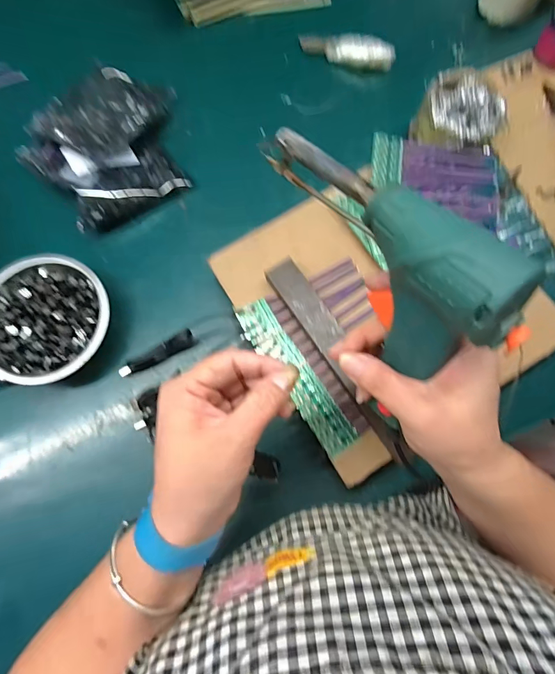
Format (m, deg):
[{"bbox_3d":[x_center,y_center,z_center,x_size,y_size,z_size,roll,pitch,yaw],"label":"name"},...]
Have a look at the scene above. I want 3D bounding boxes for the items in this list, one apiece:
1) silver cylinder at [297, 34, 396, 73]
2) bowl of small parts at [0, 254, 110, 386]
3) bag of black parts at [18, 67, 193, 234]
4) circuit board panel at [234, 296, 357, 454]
[{"bbox_3d":[0.085,-0.360,0.475,0.122,0.021,0.039,24,77,6],"label":"silver cylinder"},{"bbox_3d":[-0.231,-0.016,0.389,0.126,0.043,0.126,0,76,0],"label":"bowl of small parts"},{"bbox_3d":[-0.191,-0.224,0.437,0.186,0.046,0.177,-37,79,-8],"label":"bag of black parts"},{"bbox_3d":[0.015,0.033,0.357,0.033,0.006,0.160,-33,77,-6],"label":"circuit board panel"}]

